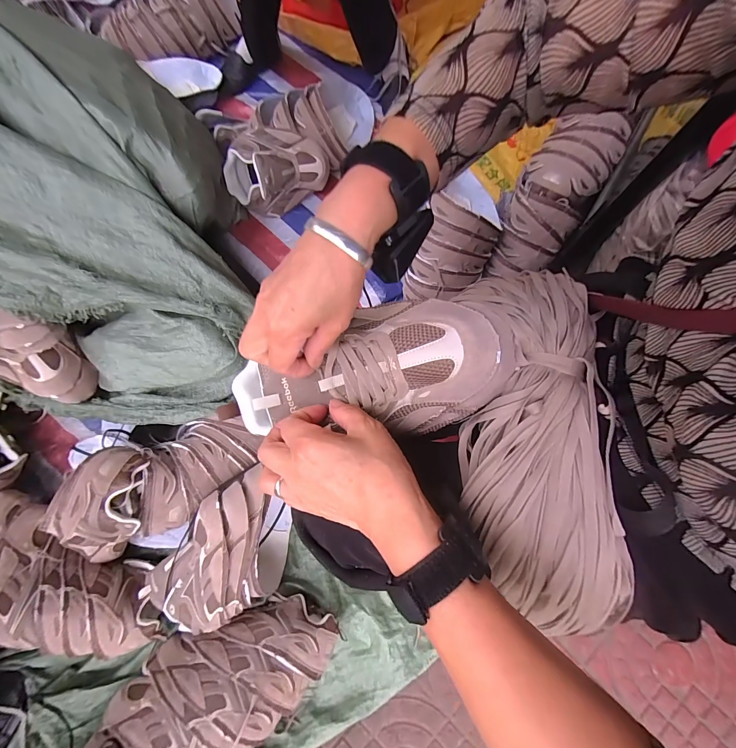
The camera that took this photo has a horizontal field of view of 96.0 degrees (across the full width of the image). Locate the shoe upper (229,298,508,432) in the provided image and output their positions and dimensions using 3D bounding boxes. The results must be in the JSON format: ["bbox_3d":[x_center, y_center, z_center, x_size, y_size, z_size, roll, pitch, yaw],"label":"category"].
[{"bbox_3d":[0.000,-0.004,0.325,0.248,0.080,0.121,-10,78,9],"label":"shoe upper"}]

